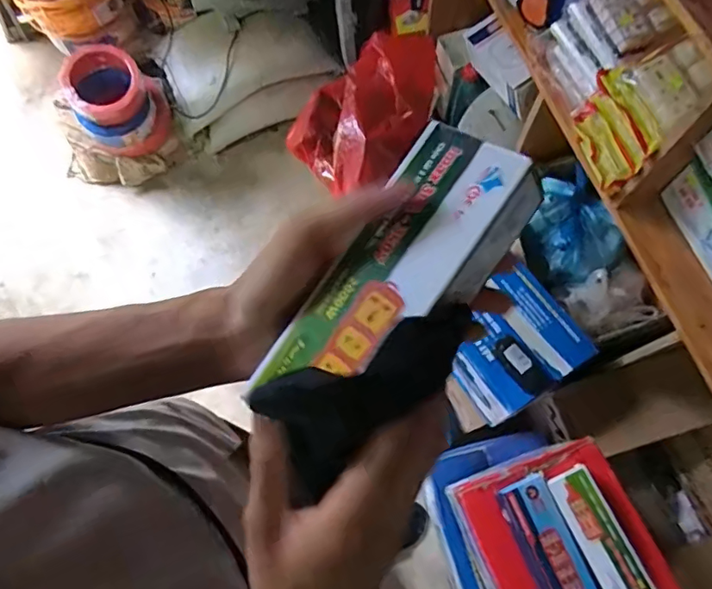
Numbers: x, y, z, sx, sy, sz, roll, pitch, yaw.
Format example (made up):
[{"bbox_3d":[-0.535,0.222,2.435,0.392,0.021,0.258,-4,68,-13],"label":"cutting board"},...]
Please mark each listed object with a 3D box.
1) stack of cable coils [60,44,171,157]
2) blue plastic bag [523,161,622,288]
[{"bbox_3d":[-0.714,-0.580,1.566,0.246,0.189,0.262,-28,72,-7],"label":"stack of cable coils"},{"bbox_3d":[0.462,-0.147,1.125,0.170,0.102,0.227,-17,71,-4],"label":"blue plastic bag"}]

